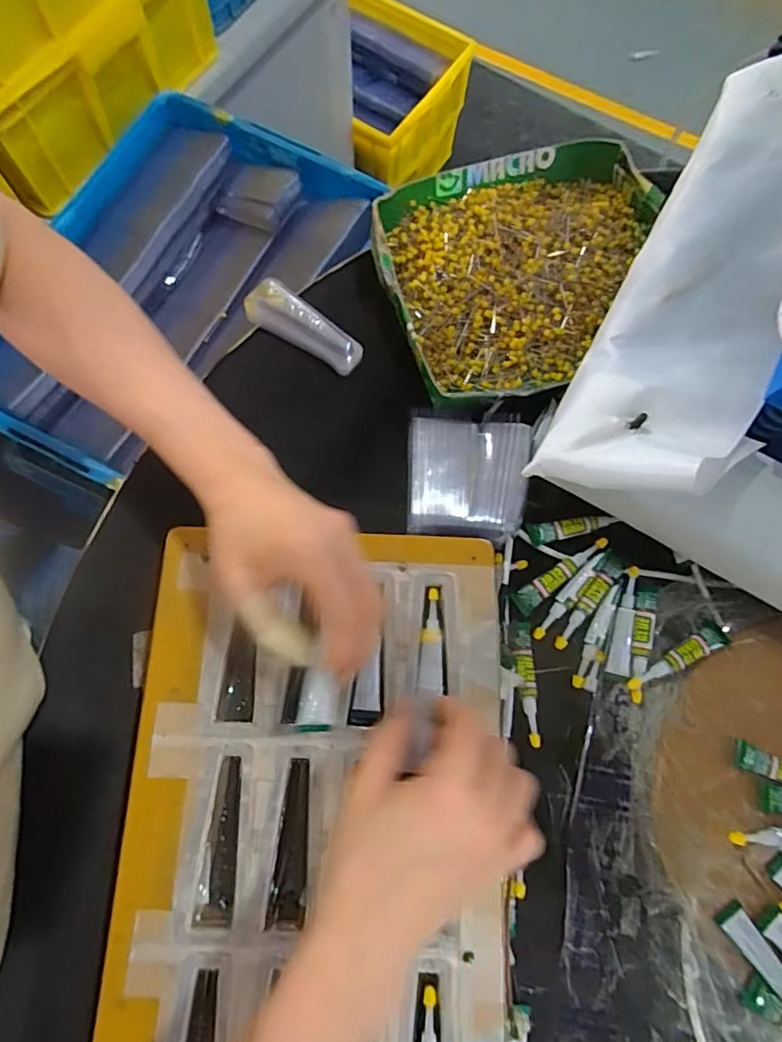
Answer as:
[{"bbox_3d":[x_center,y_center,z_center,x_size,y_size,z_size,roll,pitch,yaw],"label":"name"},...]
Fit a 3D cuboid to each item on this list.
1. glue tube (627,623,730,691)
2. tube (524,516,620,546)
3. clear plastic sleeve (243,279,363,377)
[{"bbox_3d":[0.212,0.102,0.401,0.084,0.013,0.018,-27,75,-8],"label":"glue tube"},{"bbox_3d":[0.141,0.004,0.425,0.070,0.007,0.017,-12,74,-4],"label":"tube"},{"bbox_3d":[-0.073,-0.161,0.454,0.101,0.028,0.032,34,76,9],"label":"clear plastic sleeve"}]

